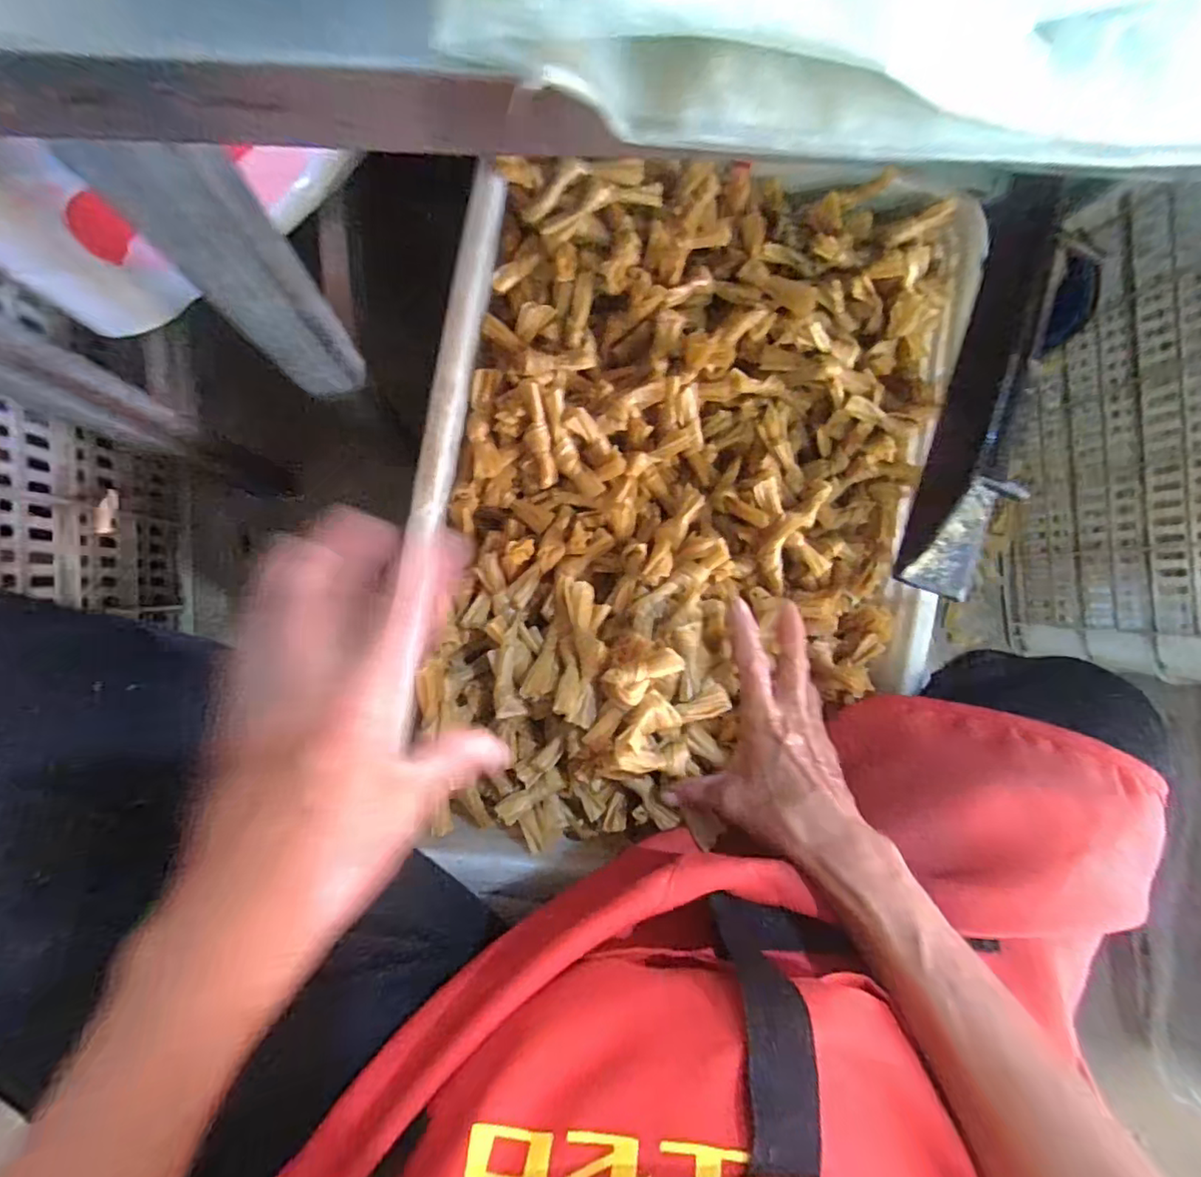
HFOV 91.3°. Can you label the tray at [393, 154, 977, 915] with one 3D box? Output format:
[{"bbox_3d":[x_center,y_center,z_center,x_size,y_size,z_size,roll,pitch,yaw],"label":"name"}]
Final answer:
[{"bbox_3d":[0.066,-0.054,0.402,0.353,0.091,0.482,4,88,-8],"label":"tray"}]

